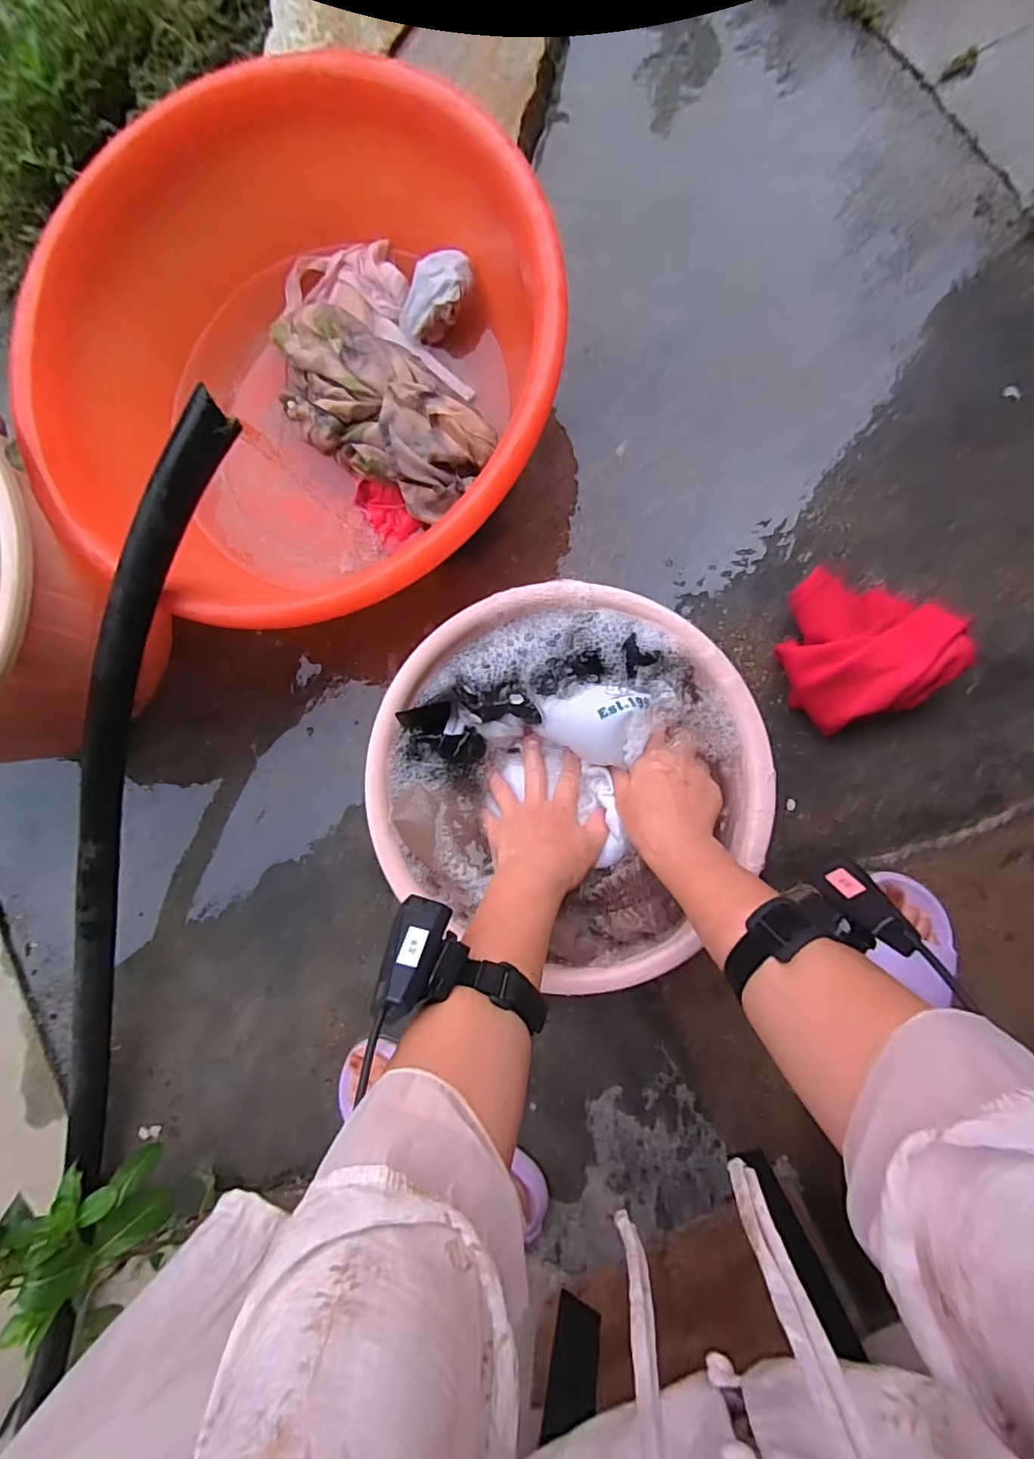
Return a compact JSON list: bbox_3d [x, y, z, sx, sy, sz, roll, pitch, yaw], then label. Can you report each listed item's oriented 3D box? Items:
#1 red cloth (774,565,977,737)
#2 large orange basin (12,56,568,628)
[{"bbox_3d":[0.333,-0.087,0.554,0.136,0.084,0.148,-21,83,6],"label":"red cloth"},{"bbox_3d":[-0.209,-0.375,0.598,0.518,0.185,0.524,-1,85,8],"label":"large orange basin"}]

